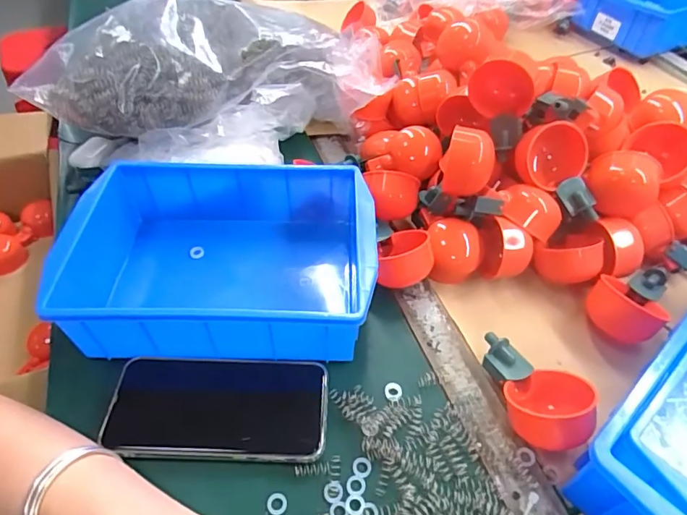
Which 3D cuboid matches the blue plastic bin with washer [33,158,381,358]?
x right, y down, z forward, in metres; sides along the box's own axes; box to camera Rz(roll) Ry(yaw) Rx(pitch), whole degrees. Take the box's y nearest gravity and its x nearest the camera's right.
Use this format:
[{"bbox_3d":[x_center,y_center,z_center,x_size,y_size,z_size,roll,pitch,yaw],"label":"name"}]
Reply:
[{"bbox_3d":[-0.101,0.002,0.416,0.250,0.086,0.173,2,49,-1],"label":"blue plastic bin with washer"}]

